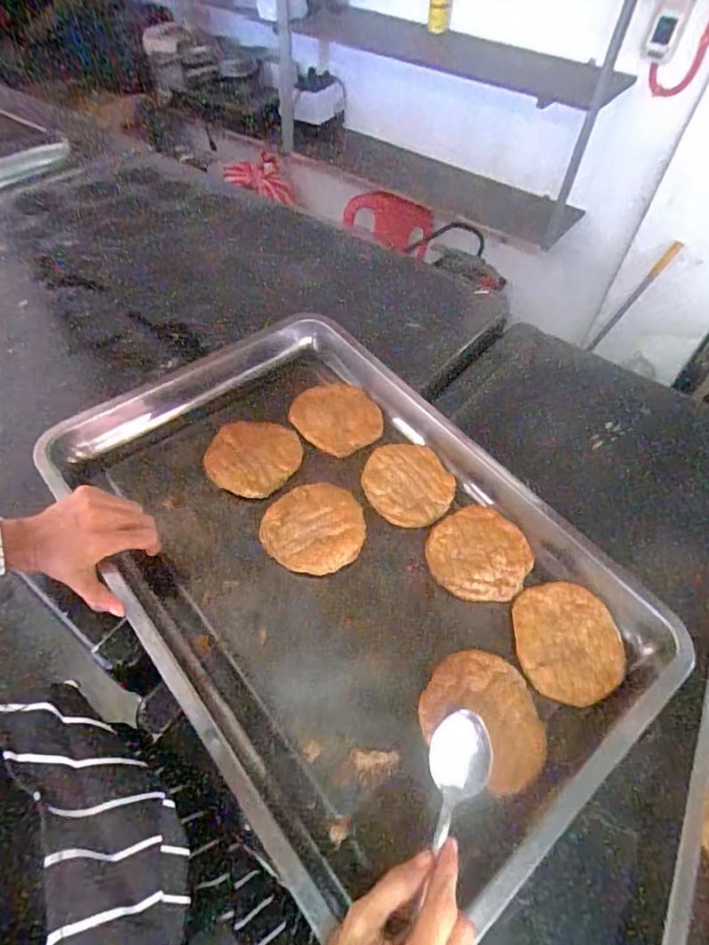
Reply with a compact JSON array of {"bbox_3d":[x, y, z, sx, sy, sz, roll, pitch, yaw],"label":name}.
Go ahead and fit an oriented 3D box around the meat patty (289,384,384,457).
[{"bbox_3d":[-0.021,-0.065,0.643,0.097,0.028,0.103,-37,63,-25],"label":"meat patty"}]

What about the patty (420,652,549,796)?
[{"bbox_3d":[0.117,0.213,0.461,0.109,0.011,0.097,33,60,20],"label":"patty"}]

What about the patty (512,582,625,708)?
[{"bbox_3d":[0.204,0.159,0.501,0.100,0.015,0.111,3,54,1],"label":"patty"}]

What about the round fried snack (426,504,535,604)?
[{"bbox_3d":[0.133,0.081,0.548,0.098,0.015,0.109,31,59,19],"label":"round fried snack"}]

